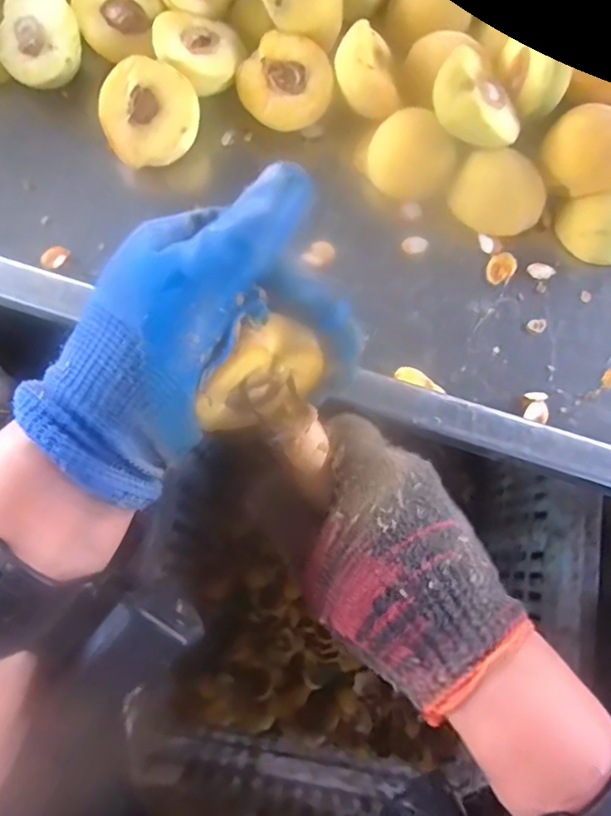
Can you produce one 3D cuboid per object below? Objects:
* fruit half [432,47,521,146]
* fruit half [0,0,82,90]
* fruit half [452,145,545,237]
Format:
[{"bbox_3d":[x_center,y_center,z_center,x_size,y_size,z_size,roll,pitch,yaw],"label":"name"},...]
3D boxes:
[{"bbox_3d":[0.105,-0.189,0.365,0.044,0.026,0.060,-38,107,-31],"label":"fruit half"},{"bbox_3d":[-0.179,-0.248,0.394,0.058,0.019,0.058,-32,92,15],"label":"fruit half"},{"bbox_3d":[0.123,-0.134,0.373,0.057,0.031,0.042,22,75,6],"label":"fruit half"}]

